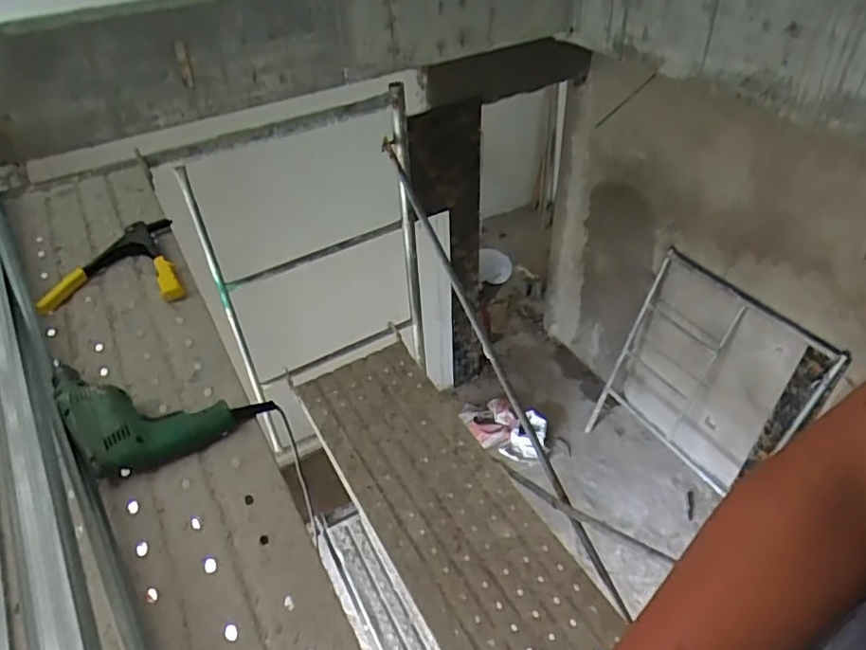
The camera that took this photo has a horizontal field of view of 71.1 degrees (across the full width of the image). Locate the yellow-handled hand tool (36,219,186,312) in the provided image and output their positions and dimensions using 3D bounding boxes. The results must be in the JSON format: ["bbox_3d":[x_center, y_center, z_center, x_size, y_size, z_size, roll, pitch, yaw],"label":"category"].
[{"bbox_3d":[-0.556,-0.109,1.072,0.229,0.045,0.200,-9,41,-7],"label":"yellow-handled hand tool"}]

